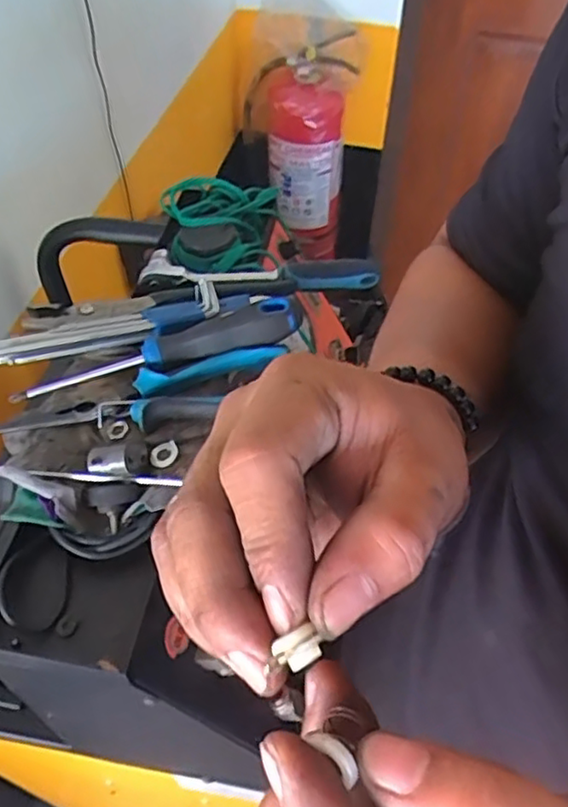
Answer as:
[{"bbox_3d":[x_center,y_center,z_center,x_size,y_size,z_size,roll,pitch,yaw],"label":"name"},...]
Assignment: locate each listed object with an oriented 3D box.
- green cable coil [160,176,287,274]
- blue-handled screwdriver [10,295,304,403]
[{"bbox_3d":[-0.049,-0.154,0.561,0.101,0.035,0.118,-8,51,-7],"label":"green cable coil"},{"bbox_3d":[-0.087,-0.035,0.445,0.203,0.024,0.024,-16,49,3],"label":"blue-handled screwdriver"}]

